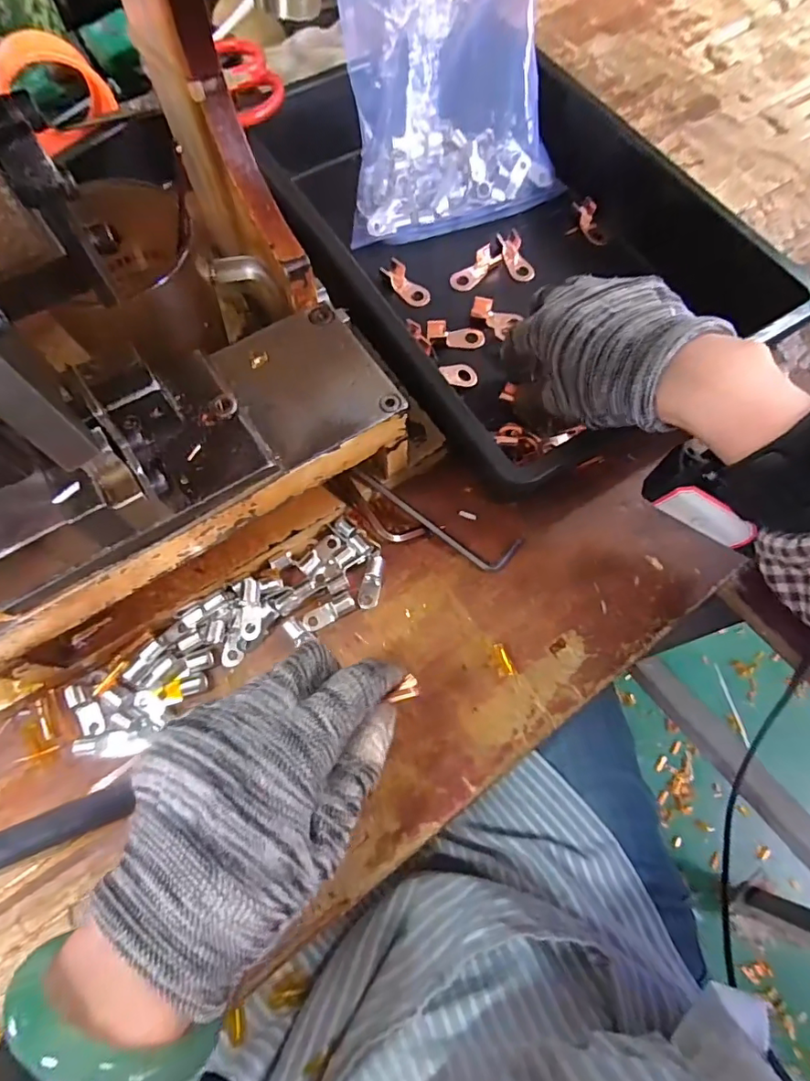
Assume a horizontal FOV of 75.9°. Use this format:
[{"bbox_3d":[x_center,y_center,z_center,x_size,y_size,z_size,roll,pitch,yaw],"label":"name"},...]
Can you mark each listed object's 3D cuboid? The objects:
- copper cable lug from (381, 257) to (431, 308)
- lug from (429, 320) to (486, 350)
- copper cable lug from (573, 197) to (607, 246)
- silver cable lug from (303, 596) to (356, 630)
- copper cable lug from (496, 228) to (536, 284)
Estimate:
[{"bbox_3d":[0.001,-0.195,0.395,0.018,0.012,0.042,-42,76,-15],"label":"copper cable lug"},{"bbox_3d":[0.037,-0.149,0.375,0.042,0.005,0.020,13,70,4],"label":"lug"},{"bbox_3d":[0.150,-0.257,0.421,0.013,0.010,0.038,-28,105,-11],"label":"copper cable lug"},{"bbox_3d":[-0.045,0.042,0.308,0.031,0.010,0.012,-30,80,-11],"label":"silver cable lug"},{"bbox_3d":[0.087,-0.222,0.407,0.018,0.008,0.043,-21,87,-8],"label":"copper cable lug"}]

